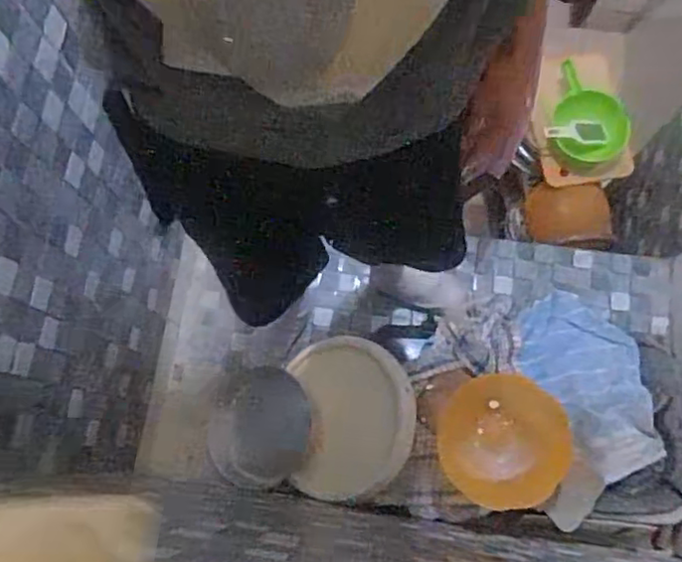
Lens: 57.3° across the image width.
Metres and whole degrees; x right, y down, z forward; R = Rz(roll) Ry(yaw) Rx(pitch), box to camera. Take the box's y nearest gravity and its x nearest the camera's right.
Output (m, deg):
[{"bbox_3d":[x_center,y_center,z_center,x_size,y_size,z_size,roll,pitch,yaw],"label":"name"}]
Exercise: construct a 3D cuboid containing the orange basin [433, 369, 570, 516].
[{"bbox_3d":[0.276,0.297,1.106,0.219,0.080,0.219,-1,55,1],"label":"orange basin"}]

